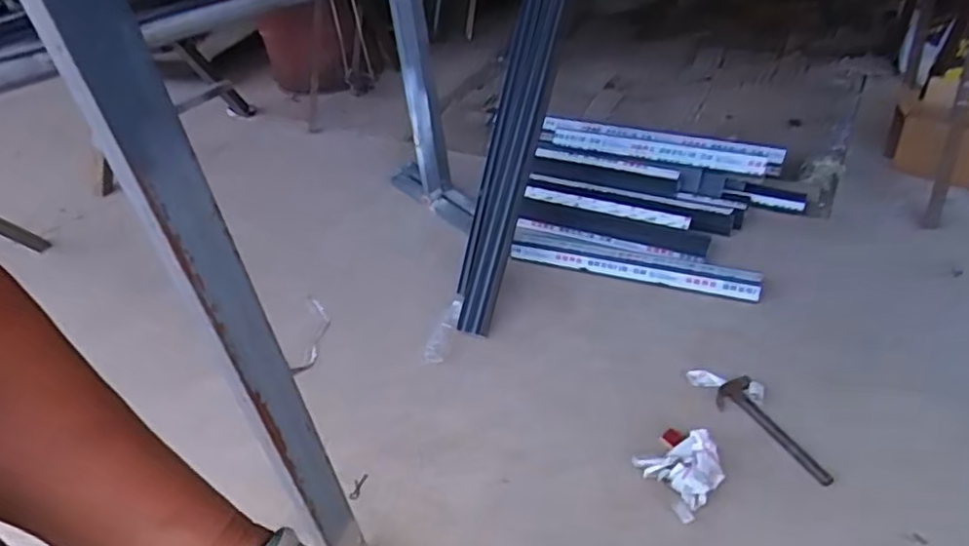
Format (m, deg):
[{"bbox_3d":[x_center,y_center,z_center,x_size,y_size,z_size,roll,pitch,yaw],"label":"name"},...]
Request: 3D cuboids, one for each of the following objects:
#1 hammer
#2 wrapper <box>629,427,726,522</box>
[{"bbox_3d":[0.632,0.353,1.422,0.112,0.028,0.308,-19,42,-16],"label":"hammer"},{"bbox_3d":[0.421,0.417,1.336,0.172,0.076,0.159,-14,35,-12],"label":"wrapper"}]

